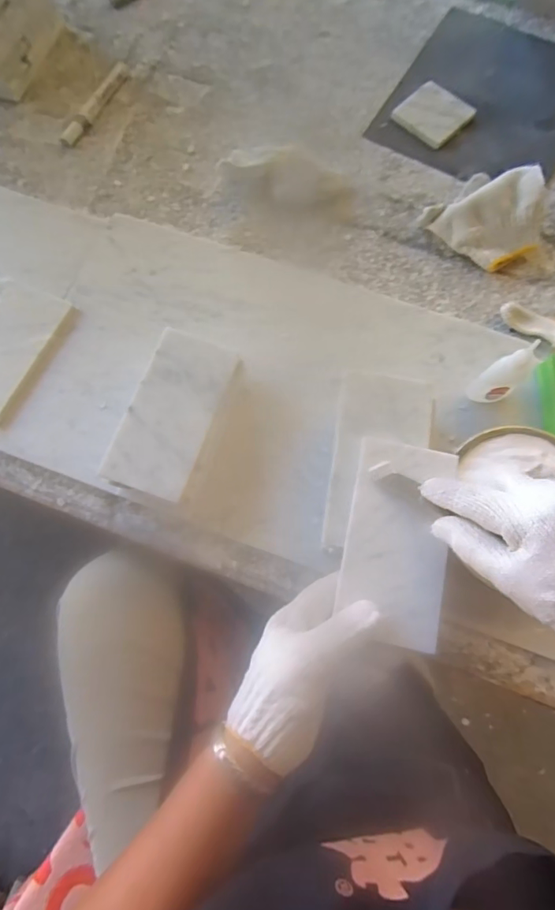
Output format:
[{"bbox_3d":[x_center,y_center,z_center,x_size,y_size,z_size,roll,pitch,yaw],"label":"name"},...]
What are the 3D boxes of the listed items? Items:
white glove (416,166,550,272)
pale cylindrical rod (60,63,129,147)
[{"bbox_3d":[0.233,-0.262,0.513,0.115,0.061,0.092,41,79,9],"label":"white glove"},{"bbox_3d":[-0.228,-0.446,0.595,0.025,0.014,0.139,27,77,6],"label":"pale cylindrical rod"}]

